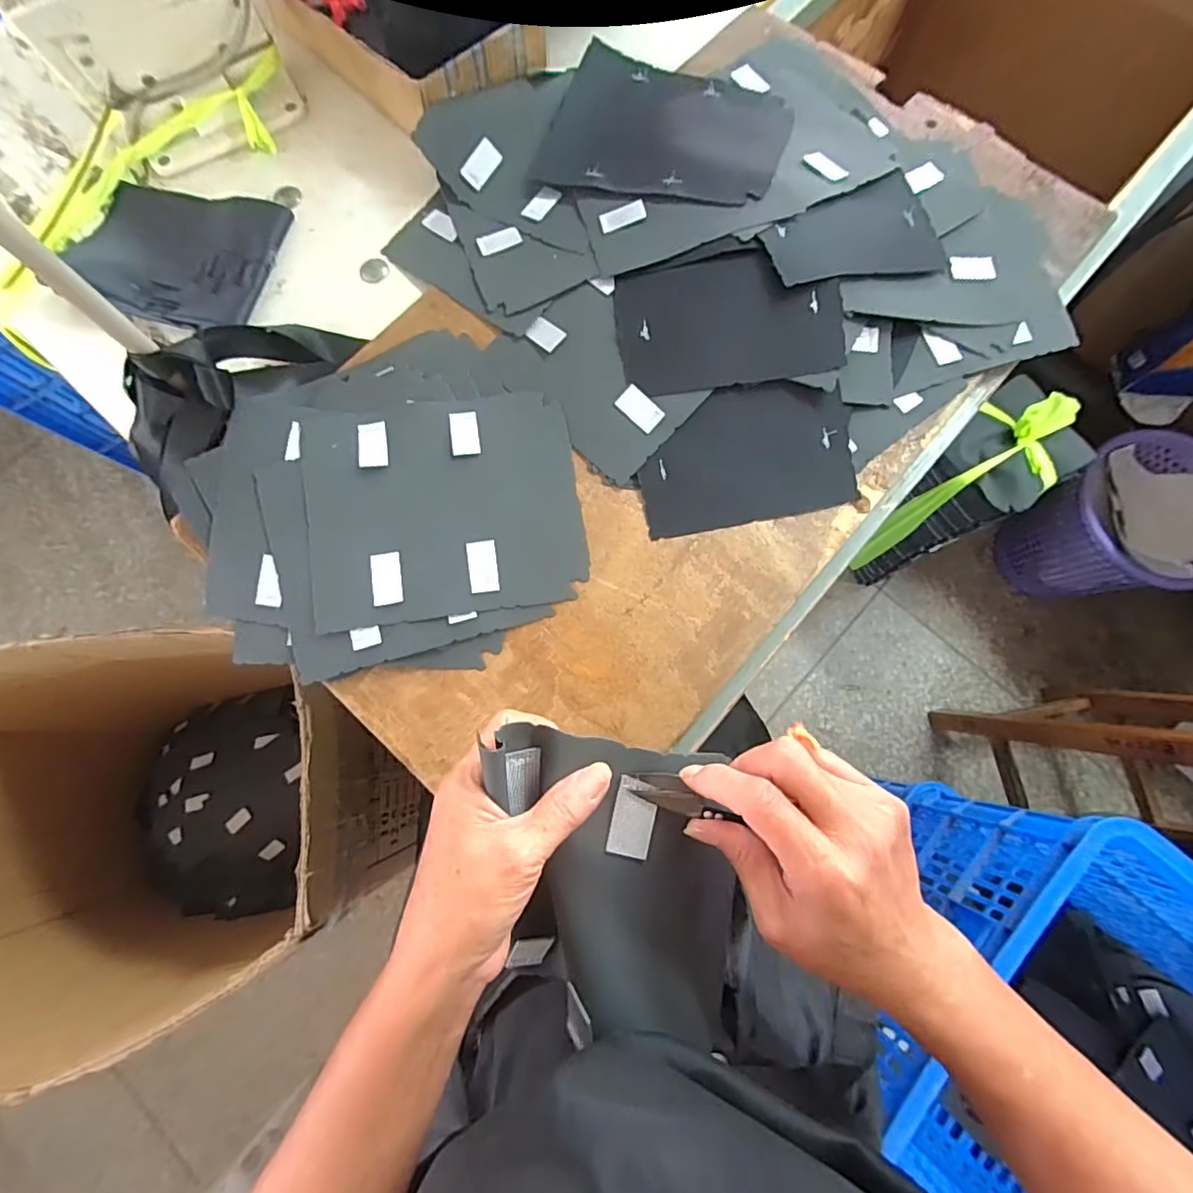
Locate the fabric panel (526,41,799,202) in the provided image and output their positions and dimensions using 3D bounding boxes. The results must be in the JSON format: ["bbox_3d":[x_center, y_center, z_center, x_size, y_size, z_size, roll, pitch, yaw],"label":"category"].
[{"bbox_3d":[0.063,-0.408,0.475,0.195,0.038,0.165,20,79,5],"label":"fabric panel"}]

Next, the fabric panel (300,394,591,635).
[{"bbox_3d":[-0.110,-0.067,0.401,0.192,0.011,0.163,-8,79,-8],"label":"fabric panel"}]

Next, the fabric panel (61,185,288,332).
[{"bbox_3d":[-0.364,-0.294,0.468,0.170,0.018,0.129,11,78,3],"label":"fabric panel"}]

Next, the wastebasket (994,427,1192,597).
[{"bbox_3d":[0.965,-0.117,1.045,0.273,0.282,0.270,-31,79,-6],"label":"wastebasket"}]

